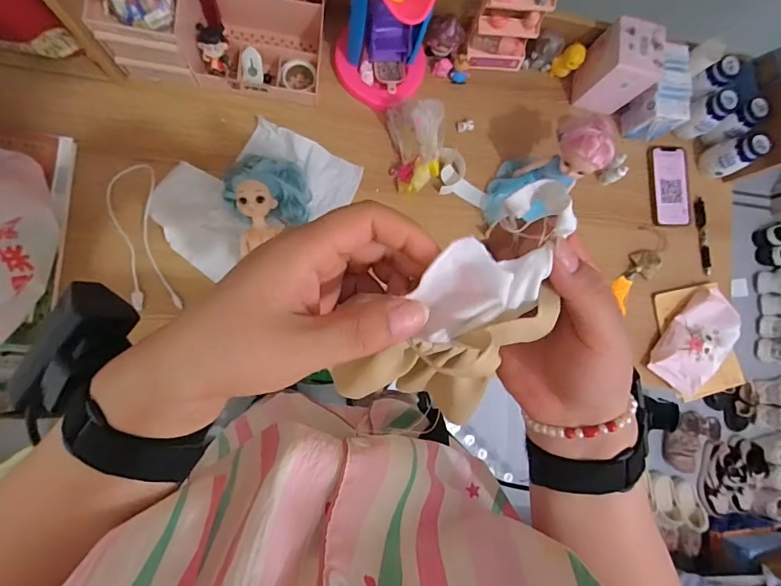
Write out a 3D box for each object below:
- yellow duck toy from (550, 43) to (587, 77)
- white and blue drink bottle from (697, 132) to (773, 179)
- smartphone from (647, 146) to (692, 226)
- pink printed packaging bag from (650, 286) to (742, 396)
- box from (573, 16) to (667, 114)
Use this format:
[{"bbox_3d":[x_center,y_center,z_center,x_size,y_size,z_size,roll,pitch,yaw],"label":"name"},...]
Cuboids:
[{"bbox_3d":[0.307,-0.399,0.719,0.038,0.067,0.029,44,81,-4],"label":"yellow duck toy"},{"bbox_3d":[0.629,-0.254,0.760,0.054,0.081,0.055,-26,90,-10],"label":"white and blue drink bottle"},{"bbox_3d":[0.526,-0.200,0.779,0.085,0.014,0.152,1,86,-9],"label":"smartphone"},{"bbox_3d":[0.548,0.082,0.739,0.099,0.044,0.186,33,82,-5],"label":"pink printed packaging bag"},{"bbox_3d":[0.382,-0.378,0.702,0.088,0.114,0.090,11,84,-8],"label":"box"}]

